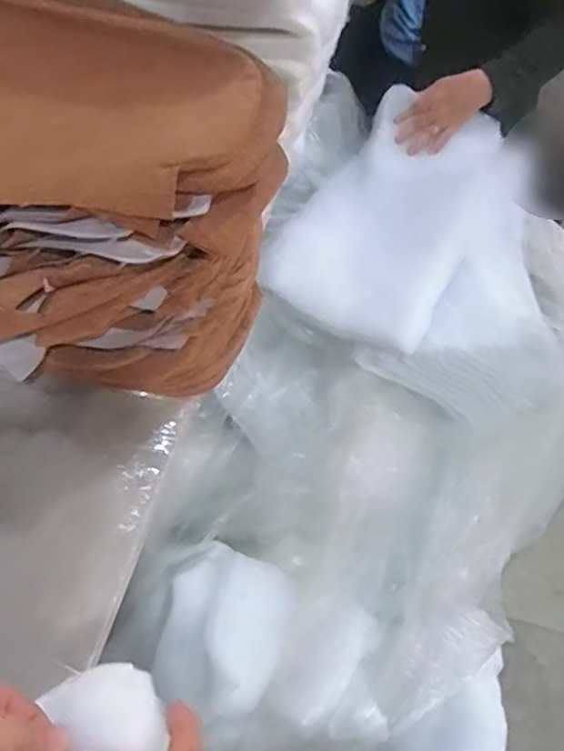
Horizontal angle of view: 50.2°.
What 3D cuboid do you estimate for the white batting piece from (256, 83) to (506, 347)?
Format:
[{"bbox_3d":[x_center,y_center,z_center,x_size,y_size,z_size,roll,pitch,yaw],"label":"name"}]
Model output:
[{"bbox_3d":[0.183,-0.268,0.988,0.257,0.046,0.502,27,60,10],"label":"white batting piece"}]

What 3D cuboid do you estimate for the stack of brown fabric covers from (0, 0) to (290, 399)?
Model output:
[{"bbox_3d":[-0.254,-0.181,0.603,0.460,0.285,0.352,21,59,7],"label":"stack of brown fabric covers"}]

